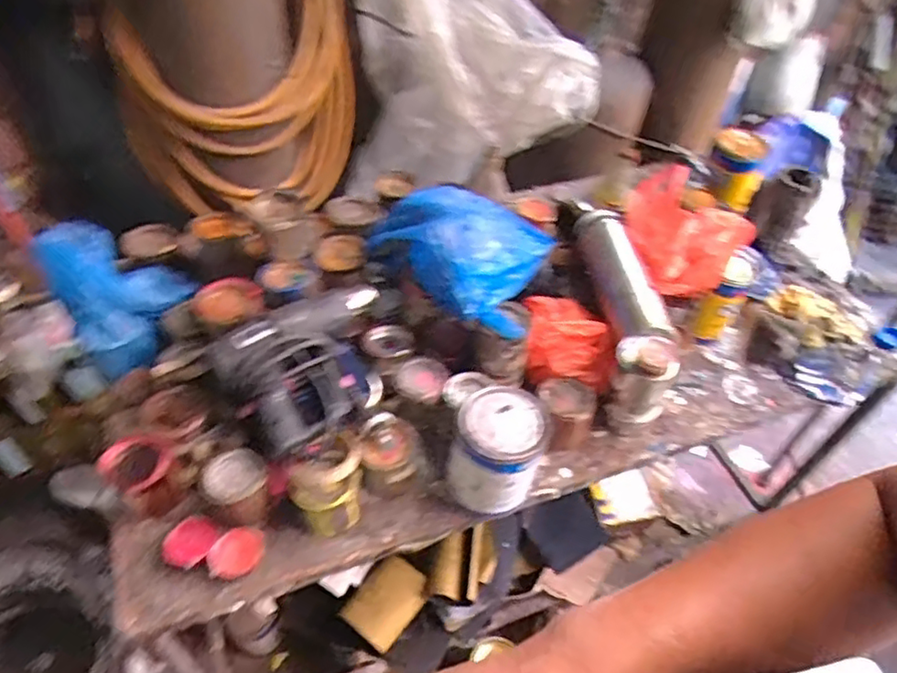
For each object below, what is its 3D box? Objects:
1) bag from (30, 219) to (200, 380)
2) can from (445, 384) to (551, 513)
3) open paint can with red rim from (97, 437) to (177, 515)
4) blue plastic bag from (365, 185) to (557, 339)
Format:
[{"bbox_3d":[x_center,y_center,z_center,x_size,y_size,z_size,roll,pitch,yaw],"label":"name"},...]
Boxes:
[{"bbox_3d":[-0.453,-0.073,0.886,0.165,0.119,0.182,-36,58,-29],"label":"bag"},{"bbox_3d":[0.058,0.134,0.761,0.101,0.116,0.107,1,48,-1],"label":"can"},{"bbox_3d":[-0.355,0.160,0.742,0.074,0.069,0.068,36,56,27],"label":"open paint can with red rim"},{"bbox_3d":[0.044,-0.127,0.872,0.204,0.095,0.262,-35,58,-29],"label":"blue plastic bag"}]

